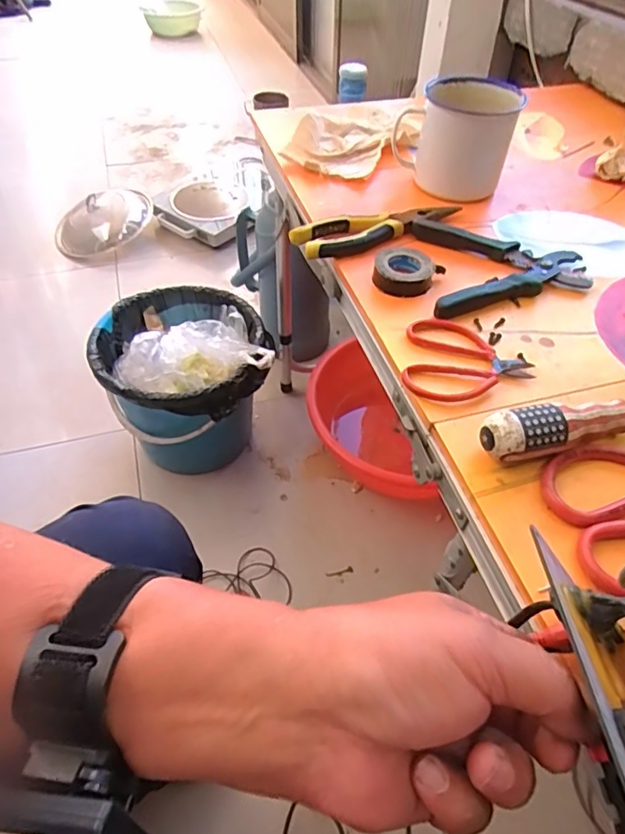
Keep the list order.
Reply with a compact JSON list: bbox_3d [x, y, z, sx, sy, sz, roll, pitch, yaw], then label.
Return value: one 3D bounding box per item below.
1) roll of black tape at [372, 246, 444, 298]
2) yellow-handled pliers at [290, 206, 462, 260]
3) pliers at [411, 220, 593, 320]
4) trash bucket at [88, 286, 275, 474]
[{"bbox_3d":[0.087,-0.133,0.491,0.053,0.023,0.055,0,51,0],"label":"roll of black tape"},{"bbox_3d":[0.069,-0.193,0.541,0.178,0.026,0.047,-20,54,-16],"label":"yellow-handled pliers"},{"bbox_3d":[0.182,-0.140,0.501,0.153,0.020,0.135,0,51,0],"label":"pliers"},{"bbox_3d":[-0.220,-0.053,0.969,0.275,0.267,0.267,0,51,0],"label":"trash bucket"}]

